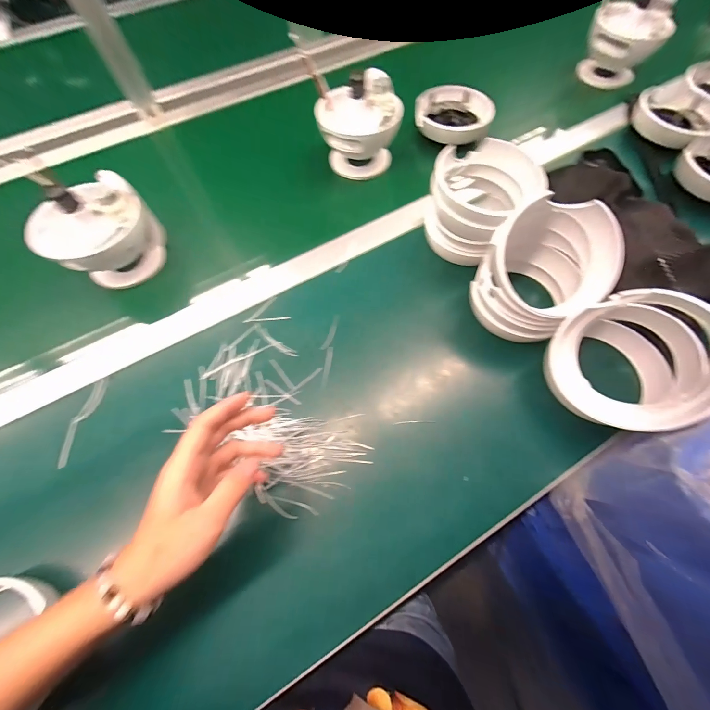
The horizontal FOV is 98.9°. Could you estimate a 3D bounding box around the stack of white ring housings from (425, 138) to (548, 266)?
[{"bbox_3d":[0.150,-0.187,0.386,0.116,0.102,0.114,-32,71,-10],"label":"stack of white ring housings"}]

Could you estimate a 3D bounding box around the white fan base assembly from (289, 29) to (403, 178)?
[{"bbox_3d":[-0.002,-0.350,0.468,0.135,0.130,0.131,-10,69,-2],"label":"white fan base assembly"}]

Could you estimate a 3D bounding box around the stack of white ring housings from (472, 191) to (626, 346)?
[{"bbox_3d":[0.204,-0.080,0.328,0.115,0.101,0.102,-31,71,-10],"label":"stack of white ring housings"}]

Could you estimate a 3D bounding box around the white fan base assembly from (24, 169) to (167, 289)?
[{"bbox_3d":[-0.310,-0.148,0.381,0.118,0.114,0.094,-43,74,-14],"label":"white fan base assembly"}]

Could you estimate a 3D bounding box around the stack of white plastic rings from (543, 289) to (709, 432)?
[{"bbox_3d":[0.258,-0.005,0.286,0.120,0.116,0.107,-29,71,-9],"label":"stack of white plastic rings"}]

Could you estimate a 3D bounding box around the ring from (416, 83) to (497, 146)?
[{"bbox_3d":[0.162,-0.394,0.502,0.124,0.036,0.093,23,71,10],"label":"ring"}]

